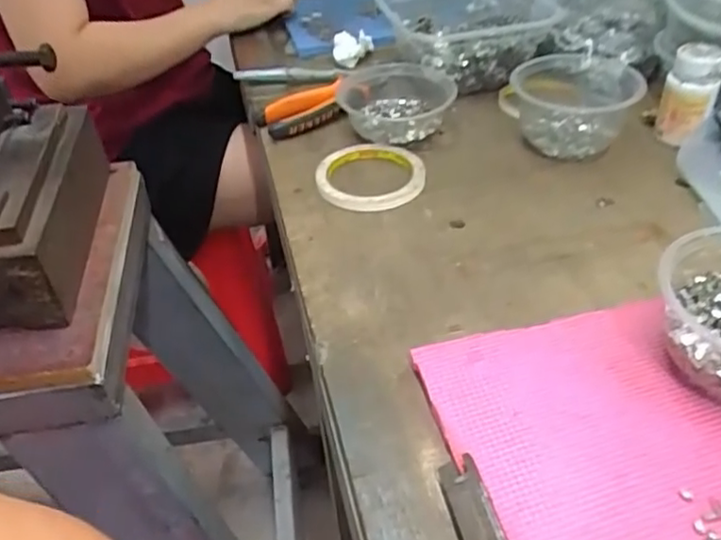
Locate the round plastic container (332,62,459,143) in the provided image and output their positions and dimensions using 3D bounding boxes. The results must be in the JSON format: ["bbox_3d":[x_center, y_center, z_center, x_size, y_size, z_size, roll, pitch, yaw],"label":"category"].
[{"bbox_3d":[0.035,-0.168,0.672,0.117,0.041,0.118,-4,40,3],"label":"round plastic container"}]

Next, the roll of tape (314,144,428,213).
[{"bbox_3d":[0.010,-0.086,0.600,0.095,0.015,0.093,-4,40,3],"label":"roll of tape"}]

